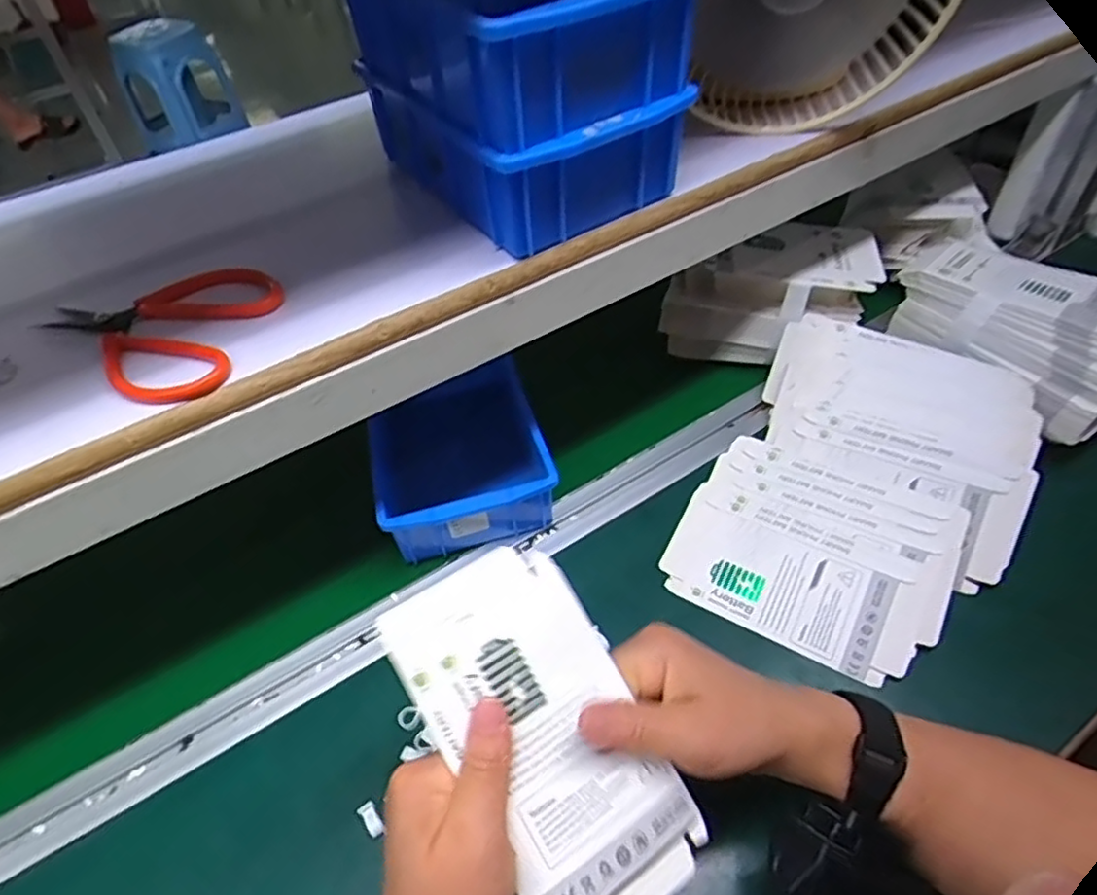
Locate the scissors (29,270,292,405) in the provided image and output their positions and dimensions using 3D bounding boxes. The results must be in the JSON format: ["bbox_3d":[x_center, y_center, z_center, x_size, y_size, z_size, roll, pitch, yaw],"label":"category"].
[{"bbox_3d":[-0.203,-0.069,0.361,0.119,0.011,0.096,24,54,24],"label":"scissors"}]

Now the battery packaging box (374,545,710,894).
[{"bbox_3d":[0.000,0.132,0.308,0.086,0.015,0.169,-27,78,-19],"label":"battery packaging box"}]

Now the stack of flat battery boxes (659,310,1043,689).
[{"bbox_3d":[0.244,0.026,0.522,0.206,0.062,0.285,25,55,23],"label":"stack of flat battery boxes"}]

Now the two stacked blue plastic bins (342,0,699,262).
[{"bbox_3d":[-0.016,-0.223,0.402,0.133,0.115,0.182,-29,52,-20],"label":"two stacked blue plastic bins"}]

